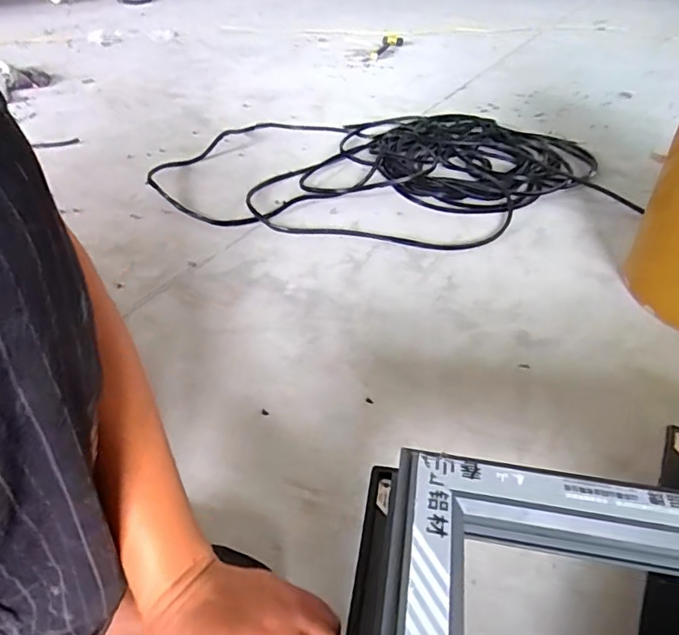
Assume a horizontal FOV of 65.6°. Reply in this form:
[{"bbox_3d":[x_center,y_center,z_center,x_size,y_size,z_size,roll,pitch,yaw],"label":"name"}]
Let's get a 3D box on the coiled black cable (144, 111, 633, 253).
[{"bbox_3d":[0.113,-0.318,1.127,0.863,0.050,0.539,4,40,5],"label":"coiled black cable"}]

